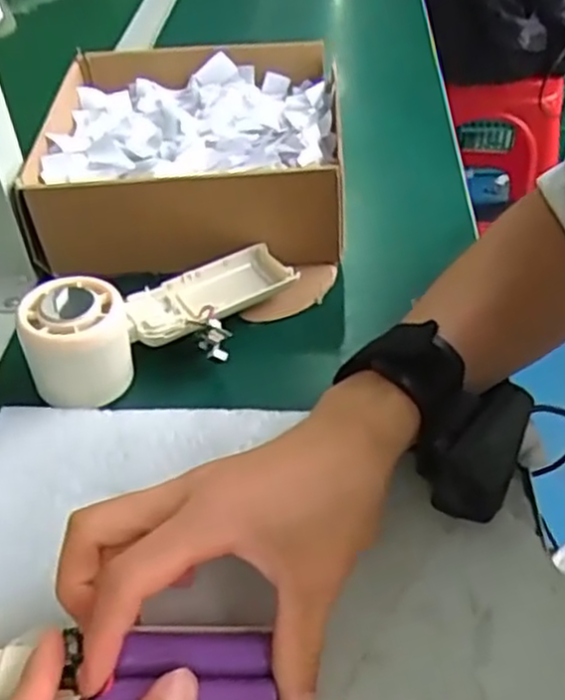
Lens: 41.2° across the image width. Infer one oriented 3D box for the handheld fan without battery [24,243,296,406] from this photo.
[{"bbox_3d":[-0.065,-0.026,0.430,0.166,0.049,0.064,-27,48,-22],"label":"handheld fan without battery"}]

